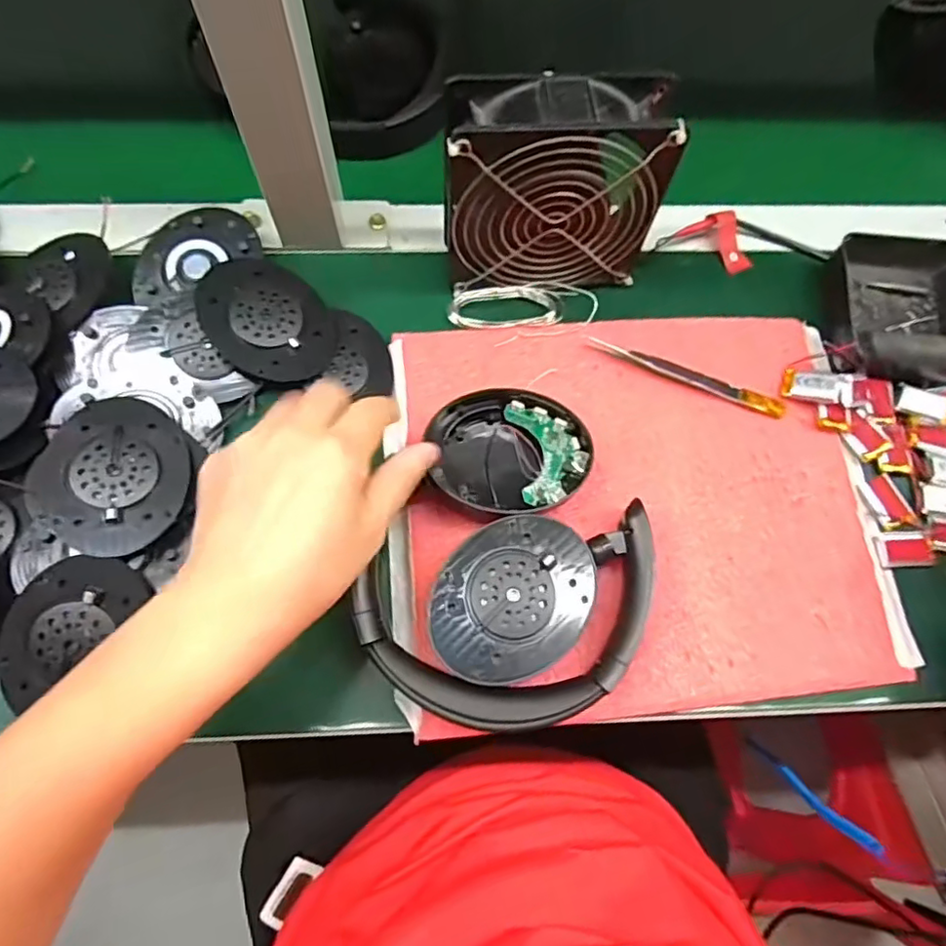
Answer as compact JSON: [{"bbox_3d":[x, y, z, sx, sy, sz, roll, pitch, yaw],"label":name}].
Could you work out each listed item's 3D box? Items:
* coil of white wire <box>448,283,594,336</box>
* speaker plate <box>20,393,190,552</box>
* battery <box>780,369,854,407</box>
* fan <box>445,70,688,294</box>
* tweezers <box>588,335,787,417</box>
[{"bbox_3d":[0.032,-0.104,0.384,0.093,0.006,0.037,-1,69,-3],"label":"coil of white wire"},{"bbox_3d":[-0.189,-0.001,0.318,0.077,0.011,0.076,1,69,-3],"label":"speaker plate"},{"bbox_3d":[0.212,-0.054,0.373,0.038,0.008,0.019,14,88,28],"label":"battery"},{"bbox_3d":[0.044,-0.161,0.350,0.118,0.116,0.043,-3,69,-4],"label":"fan"},{"bbox_3d":[0.131,-0.060,0.370,0.124,0.007,0.012,19,69,4],"label":"tweezers"}]

